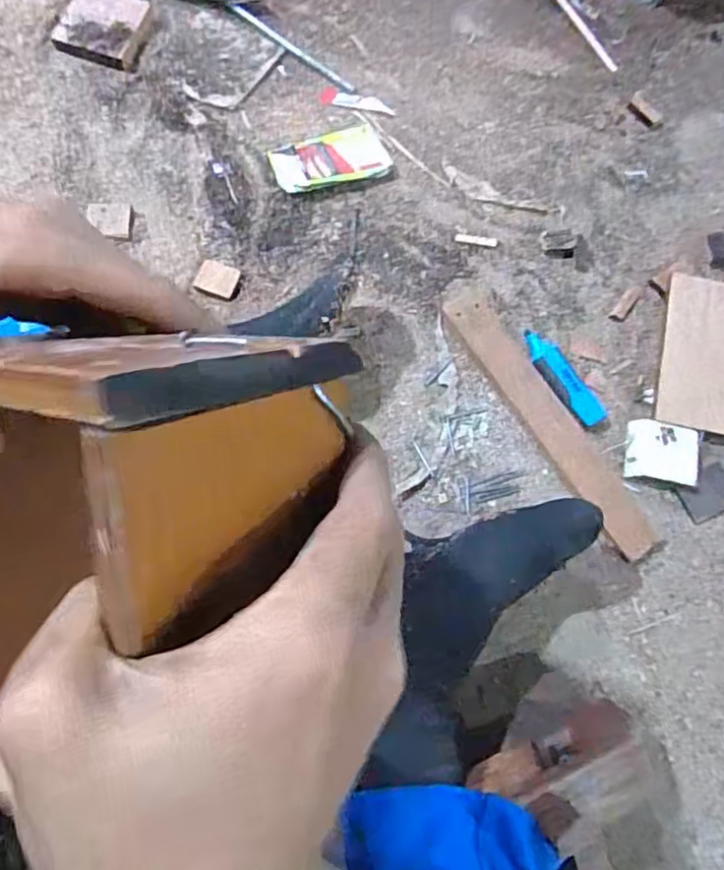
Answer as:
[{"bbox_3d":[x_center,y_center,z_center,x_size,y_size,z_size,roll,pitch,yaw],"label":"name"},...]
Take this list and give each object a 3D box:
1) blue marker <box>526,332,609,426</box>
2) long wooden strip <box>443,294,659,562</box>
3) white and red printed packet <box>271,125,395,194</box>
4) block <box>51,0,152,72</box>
[{"bbox_3d":[0.171,-0.049,0.542,0.025,0.014,0.096,-33,75,-14],"label":"blue marker"},{"bbox_3d":[0.158,-0.012,0.540,0.041,0.018,0.260,-30,75,-13],"label":"long wooden strip"},{"bbox_3d":[-0.030,-0.263,0.606,0.108,0.015,0.061,-21,73,-10],"label":"white and red printed packet"},{"bbox_3d":[-0.267,-0.424,0.654,0.085,0.016,0.086,15,70,2],"label":"block"}]

